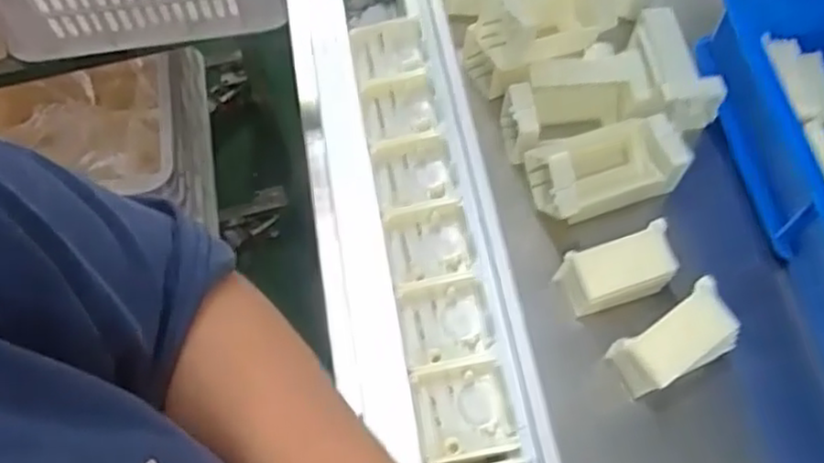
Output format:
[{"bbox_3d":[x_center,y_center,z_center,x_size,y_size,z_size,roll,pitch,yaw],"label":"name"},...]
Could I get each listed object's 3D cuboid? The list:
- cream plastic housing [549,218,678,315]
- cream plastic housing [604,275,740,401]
[{"bbox_3d":[0.157,0.031,0.538,0.082,0.037,0.051,-19,82,4],"label":"cream plastic housing"},{"bbox_3d":[0.187,0.082,0.502,0.077,0.054,0.050,-28,67,-13],"label":"cream plastic housing"}]

